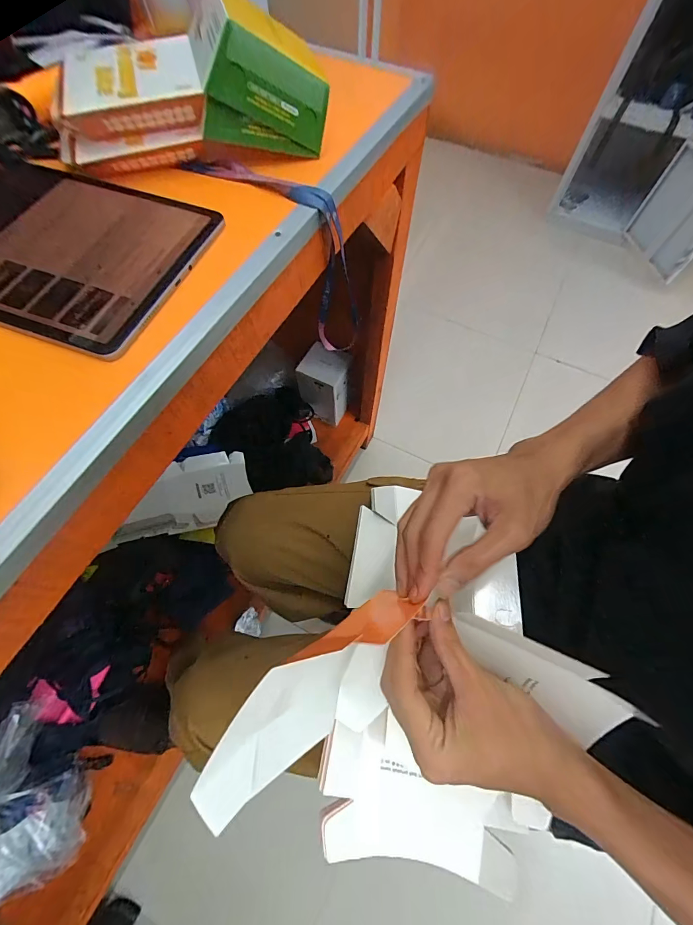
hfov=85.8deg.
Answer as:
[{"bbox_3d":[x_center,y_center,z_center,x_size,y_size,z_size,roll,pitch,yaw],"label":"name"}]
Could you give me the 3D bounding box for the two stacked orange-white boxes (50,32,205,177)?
[{"bbox_3d":[-0.198,-0.326,0.342,0.134,0.053,0.104,-8,65,-5],"label":"two stacked orange-white boxes"}]

